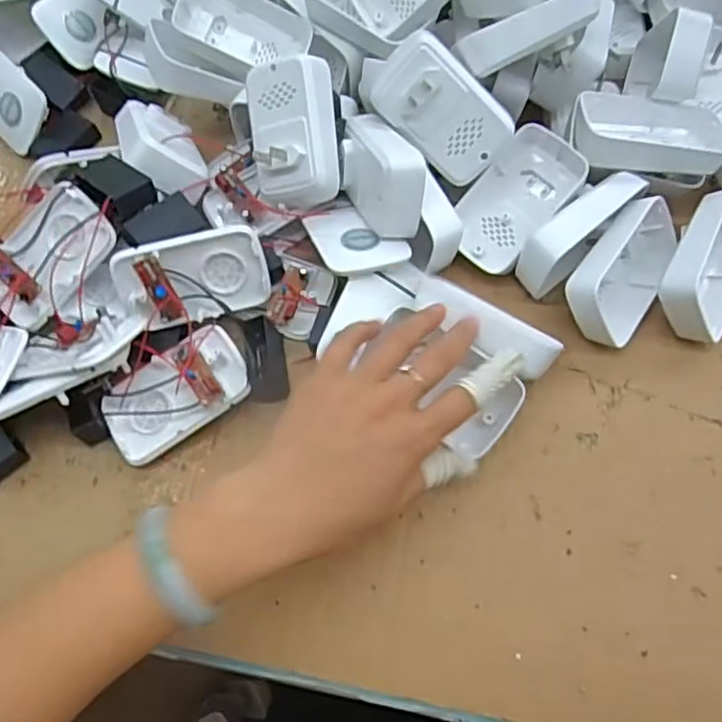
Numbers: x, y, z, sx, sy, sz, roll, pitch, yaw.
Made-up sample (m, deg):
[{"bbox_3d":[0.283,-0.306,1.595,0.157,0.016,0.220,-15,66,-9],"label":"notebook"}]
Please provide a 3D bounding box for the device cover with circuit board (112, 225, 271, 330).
[{"bbox_3d":[-0.111,-0.054,0.417,0.095,0.055,0.025,-17,23,-16],"label":"device cover with circuit board"}]

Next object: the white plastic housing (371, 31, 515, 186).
[{"bbox_3d":[0.052,-0.163,0.416,0.091,0.055,0.022,40,26,-12],"label":"white plastic housing"}]

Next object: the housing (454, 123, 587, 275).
[{"bbox_3d":[0.106,-0.112,0.443,0.057,0.027,0.097,41,105,8],"label":"housing"}]

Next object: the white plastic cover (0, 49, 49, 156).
[{"bbox_3d":[-0.290,-0.214,0.515,0.094,0.009,0.057,42,112,14],"label":"white plastic cover"}]

